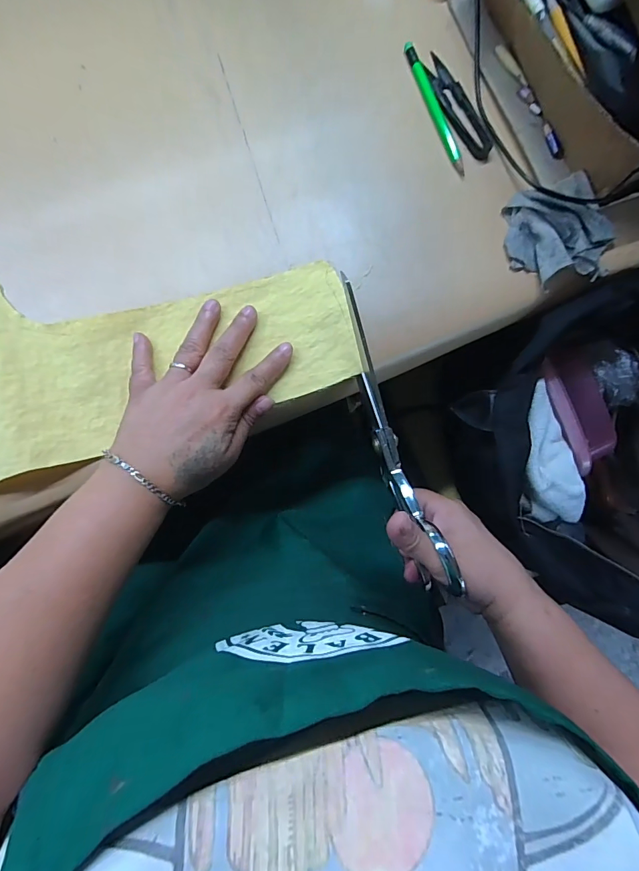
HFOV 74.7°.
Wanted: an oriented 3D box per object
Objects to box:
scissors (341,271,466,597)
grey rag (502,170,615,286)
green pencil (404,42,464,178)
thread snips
[{"bbox_3d":[0.048,-0.001,0.309,0.014,0.064,0.234,-16,80,-8],"label":"scissors"},{"bbox_3d":[0.195,-0.168,0.344,0.089,0.022,0.078,-20,89,-8],"label":"grey rag"},{"bbox_3d":[0.096,-0.269,0.346,0.011,0.004,0.114,-23,90,-8],"label":"green pencil"},{"bbox_3d":[0.115,-0.273,0.350,0.027,0.004,0.093,-33,91,-8],"label":"thread snips"}]

